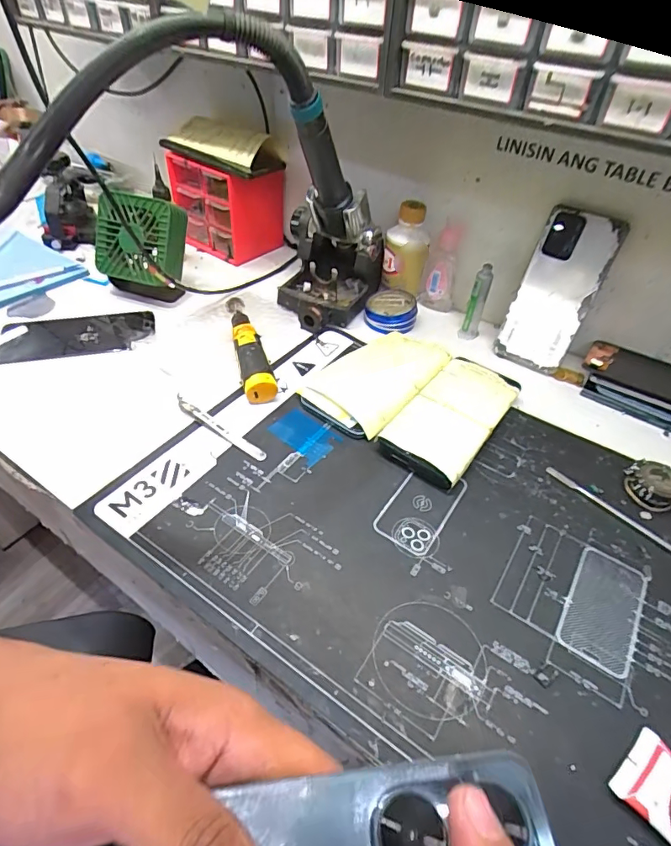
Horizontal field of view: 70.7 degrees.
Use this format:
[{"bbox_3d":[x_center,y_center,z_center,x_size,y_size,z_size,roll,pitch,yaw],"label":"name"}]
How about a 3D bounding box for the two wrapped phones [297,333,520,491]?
[{"bbox_3d":[0.076,-0.029,0.473,0.174,0.022,0.162,32,51,25],"label":"two wrapped phones"}]

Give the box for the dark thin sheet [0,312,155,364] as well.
[{"bbox_3d":[-0.282,-0.099,0.522,0.153,0.009,0.071,-11,47,-15],"label":"dark thin sheet"}]

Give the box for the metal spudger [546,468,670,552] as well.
[{"bbox_3d":[0.250,0.086,0.384,0.013,0.005,0.167,-30,54,-30],"label":"metal spudger"}]

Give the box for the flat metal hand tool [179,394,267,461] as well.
[{"bbox_3d":[-0.107,0.004,0.431,0.107,0.009,0.012,27,49,22],"label":"flat metal hand tool"}]

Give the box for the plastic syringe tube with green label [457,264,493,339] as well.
[{"bbox_3d":[0.166,-0.142,0.551,0.019,0.088,0.020,26,49,21],"label":"plastic syringe tube with green label"}]

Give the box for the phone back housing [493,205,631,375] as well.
[{"bbox_3d":[0.233,-0.137,0.503,0.075,0.162,0.010,29,30,23],"label":"phone back housing"}]

